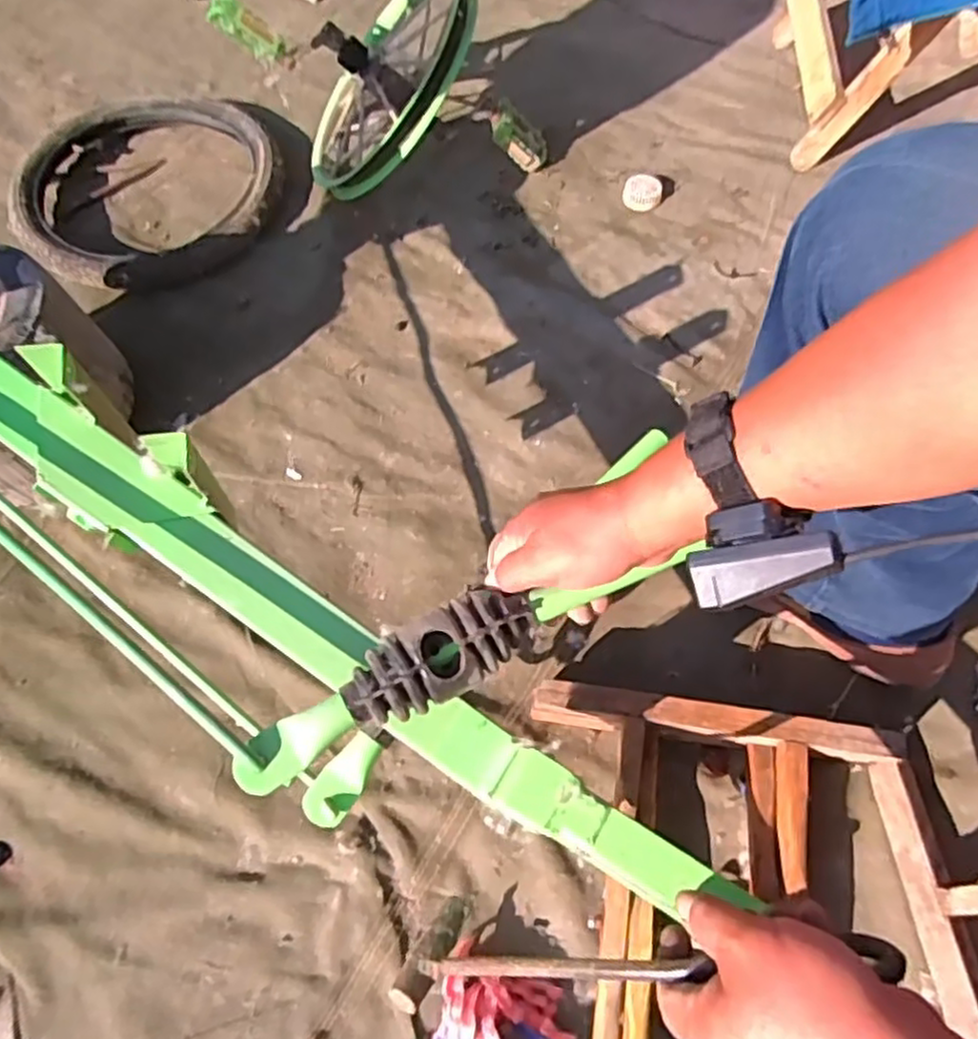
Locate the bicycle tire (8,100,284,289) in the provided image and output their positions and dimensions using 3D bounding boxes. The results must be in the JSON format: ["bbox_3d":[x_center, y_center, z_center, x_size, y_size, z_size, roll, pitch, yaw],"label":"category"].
[{"bbox_3d":[-0.465,-0.461,0.986,0.356,0.054,0.353,-2,65,2],"label":"bicycle tire"}]

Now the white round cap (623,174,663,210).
[{"bbox_3d":[0.209,-0.447,0.971,0.053,0.037,0.049,12,66,9],"label":"white round cap"}]

